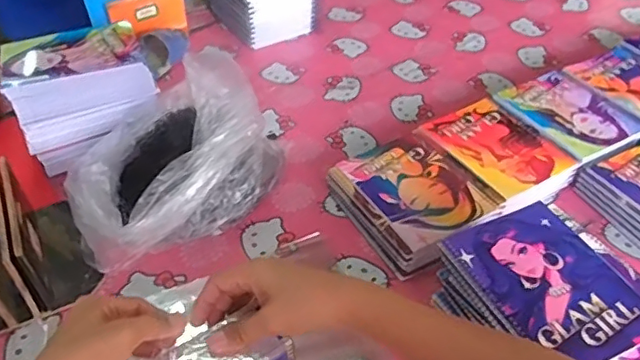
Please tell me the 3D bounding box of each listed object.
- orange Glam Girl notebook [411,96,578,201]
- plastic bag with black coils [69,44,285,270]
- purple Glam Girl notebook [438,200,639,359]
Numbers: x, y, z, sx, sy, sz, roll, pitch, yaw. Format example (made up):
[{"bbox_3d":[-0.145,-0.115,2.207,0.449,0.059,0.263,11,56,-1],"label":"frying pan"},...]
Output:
[{"bbox_3d":[0.273,-0.056,0.883,0.154,0.010,0.191,-25,48,-25],"label":"orange Glam Girl notebook"},{"bbox_3d":[-0.215,-0.038,0.822,0.306,0.166,0.246,-25,48,-25],"label":"plastic bag with black coils"},{"bbox_3d":[0.247,0.107,0.610,0.143,0.011,0.191,-18,46,-18],"label":"purple Glam Girl notebook"}]

